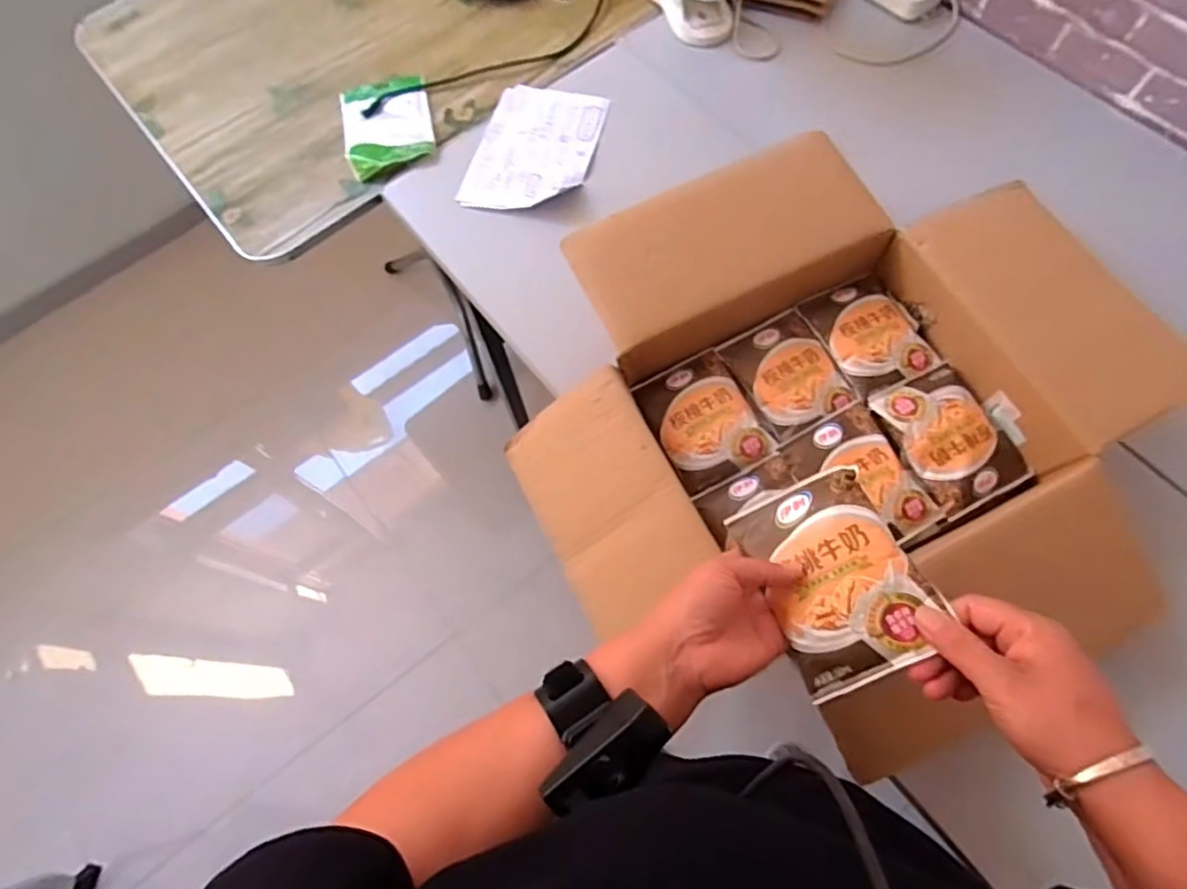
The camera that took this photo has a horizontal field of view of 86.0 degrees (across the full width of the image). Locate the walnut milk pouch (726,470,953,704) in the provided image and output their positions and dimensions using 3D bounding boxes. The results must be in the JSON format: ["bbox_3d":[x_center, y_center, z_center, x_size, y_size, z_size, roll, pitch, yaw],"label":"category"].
[{"bbox_3d":[0.156,0.085,0.418,0.097,0.015,0.130,-35,59,18],"label":"walnut milk pouch"}]

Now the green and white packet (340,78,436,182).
[{"bbox_3d":[-0.277,-0.430,0.855,0.117,0.015,0.164,-13,69,-3],"label":"green and white packet"}]

